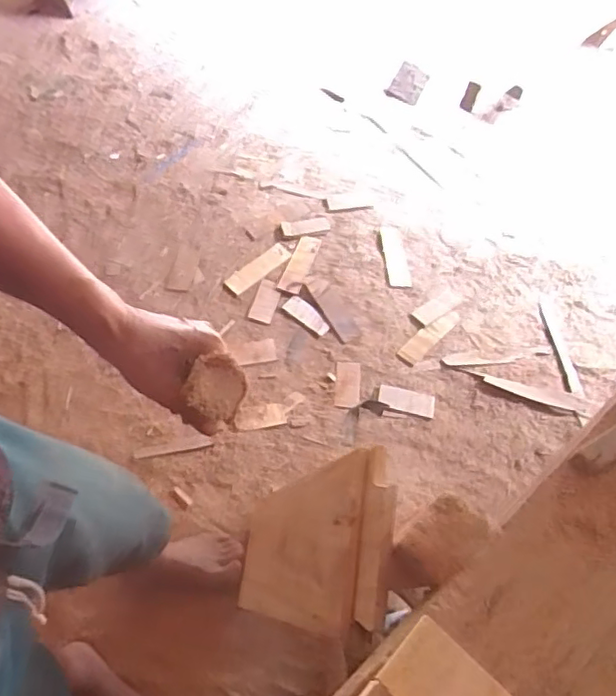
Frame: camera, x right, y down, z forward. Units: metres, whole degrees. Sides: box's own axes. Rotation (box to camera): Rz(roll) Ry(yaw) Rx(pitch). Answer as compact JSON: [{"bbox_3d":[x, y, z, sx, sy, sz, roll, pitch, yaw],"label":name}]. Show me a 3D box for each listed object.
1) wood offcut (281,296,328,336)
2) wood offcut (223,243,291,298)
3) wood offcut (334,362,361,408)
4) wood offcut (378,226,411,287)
[{"bbox_3d":[-0.001,-0.081,1.460,0.127,0.012,0.045,37,66,17],"label":"wood offcut"},{"bbox_3d":[-0.129,-0.200,1.507,0.184,0.012,0.057,-40,70,-21],"label":"wood offcut"},{"bbox_3d":[0.091,0.083,1.372,0.056,0.012,0.115,6,61,1],"label":"wood offcut"},{"bbox_3d":[0.221,-0.239,1.544,0.054,0.012,0.194,-6,62,-5],"label":"wood offcut"}]

